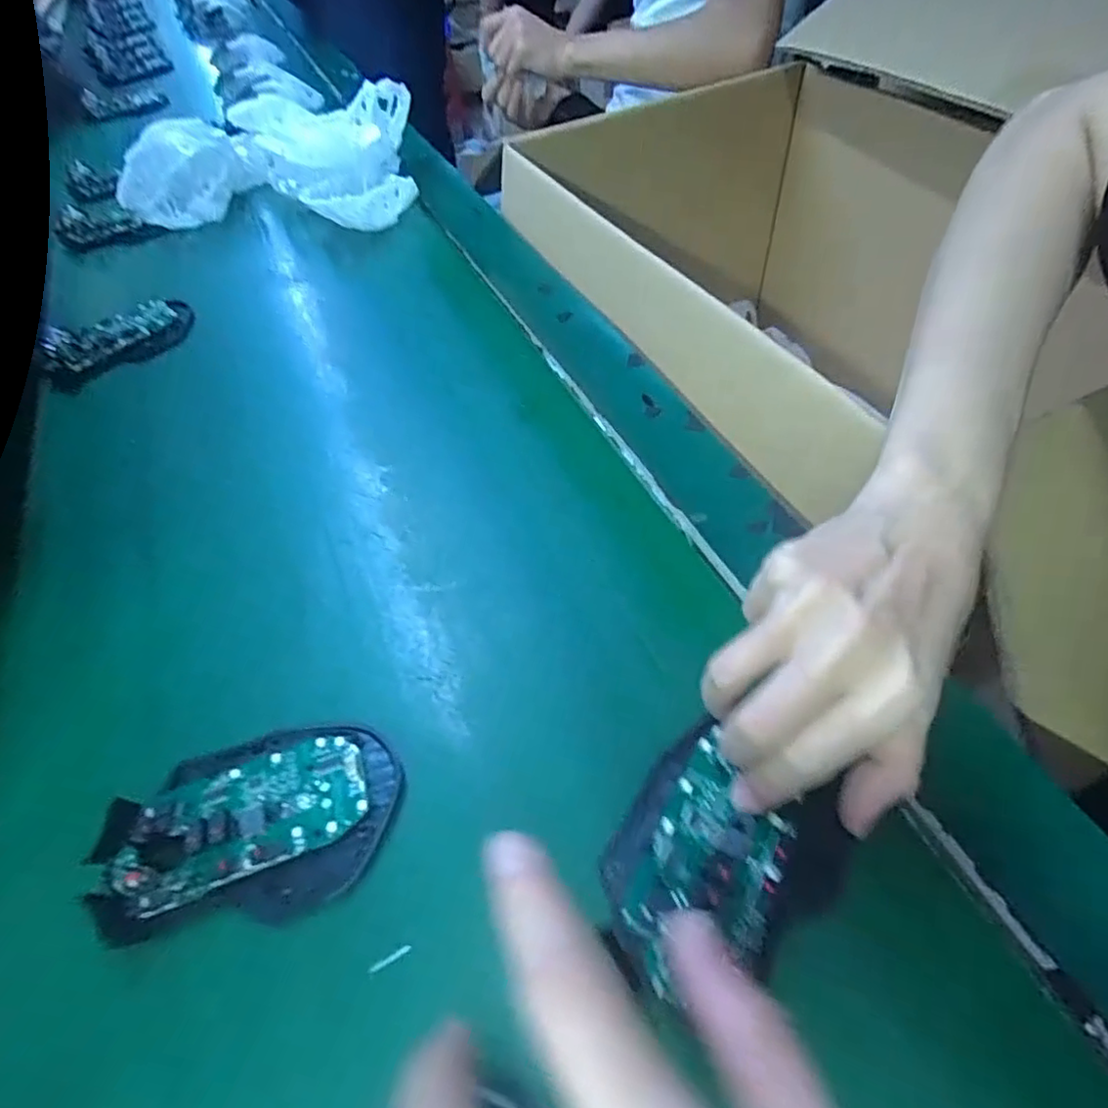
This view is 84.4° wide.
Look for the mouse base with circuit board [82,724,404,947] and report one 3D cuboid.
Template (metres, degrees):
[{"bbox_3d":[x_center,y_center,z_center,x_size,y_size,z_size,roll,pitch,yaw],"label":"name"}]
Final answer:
[{"bbox_3d":[-0.122,0.109,0.251,0.111,0.021,0.070,-16,50,-5],"label":"mouse base with circuit board"}]

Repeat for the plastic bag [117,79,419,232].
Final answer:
[{"bbox_3d":[-0.277,-0.384,0.598,0.279,0.070,0.168,1,50,9],"label":"plastic bag"}]

